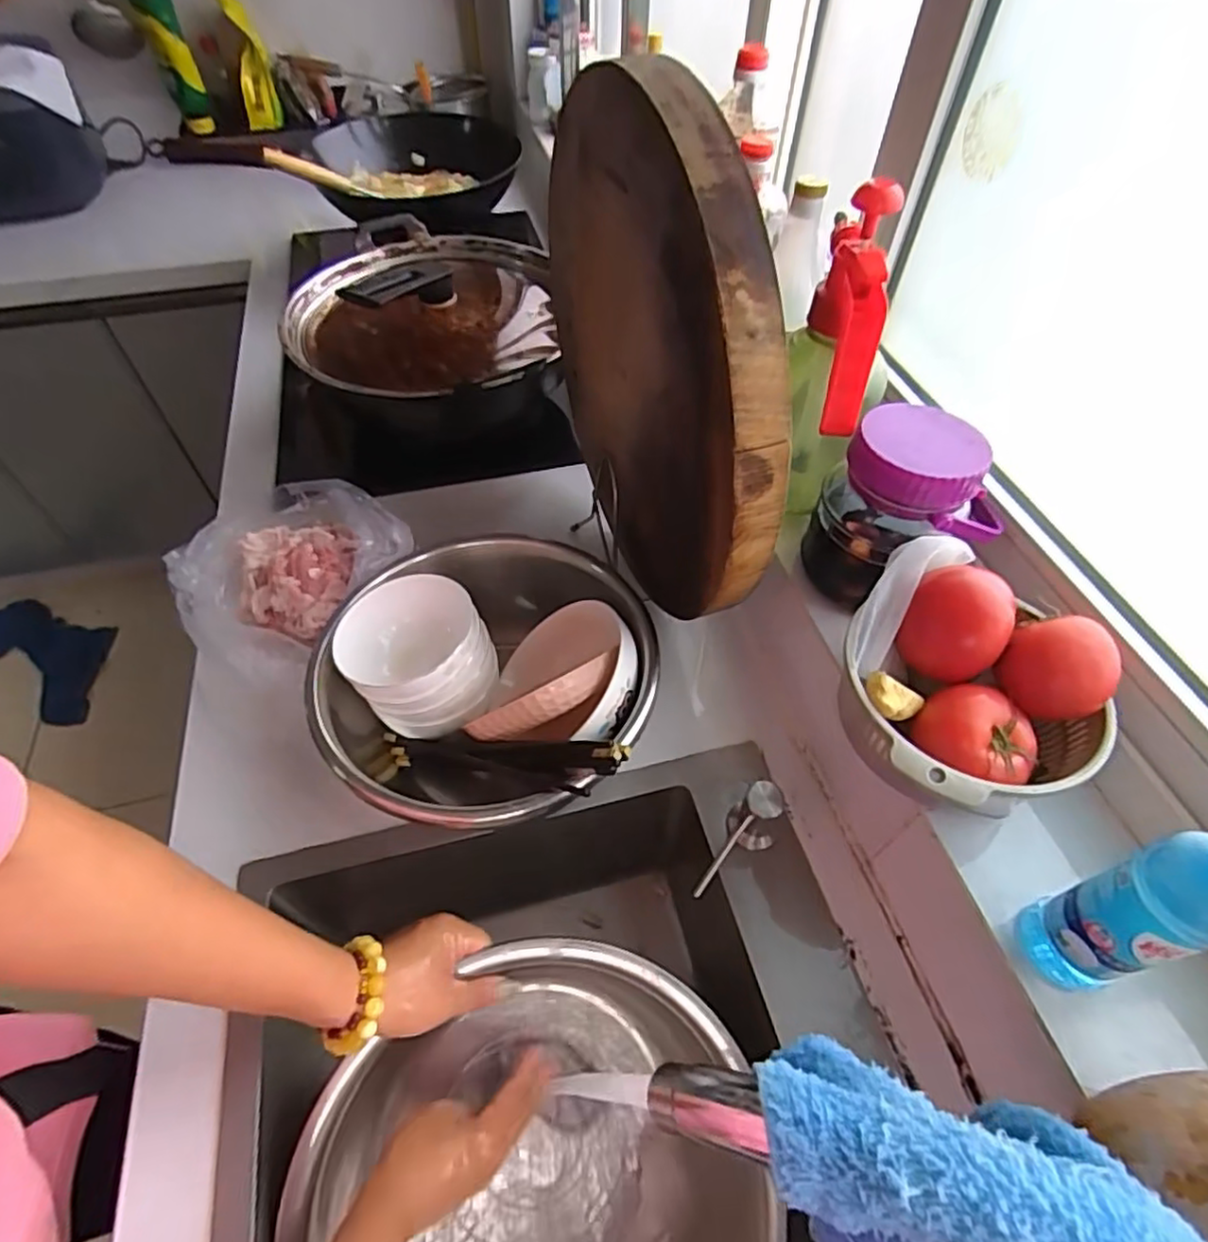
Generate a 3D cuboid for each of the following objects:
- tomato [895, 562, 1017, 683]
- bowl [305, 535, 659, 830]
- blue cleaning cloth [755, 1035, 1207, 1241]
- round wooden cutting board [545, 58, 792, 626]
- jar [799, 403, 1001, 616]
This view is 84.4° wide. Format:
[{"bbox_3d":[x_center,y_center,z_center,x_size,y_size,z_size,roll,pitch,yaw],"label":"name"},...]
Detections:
[{"bbox_3d":[0.235,0.000,0.444,0.061,0.055,0.058,26,57,18],"label":"tomato"},{"bbox_3d":[-0.092,0.054,0.564,0.255,0.131,0.265,0,52,0],"label":"bowl"},{"bbox_3d":[0.103,0.196,0.217,0.126,0.123,0.067,28,57,19],"label":"blue cleaning cloth"},{"bbox_3d":[0.024,-0.215,0.546,0.042,0.358,0.419,-16,54,-12],"label":"round wooden cutting board"},{"bbox_3d":[0.231,-0.092,0.528,0.112,0.132,0.108,0,52,0],"label":"jar"}]

